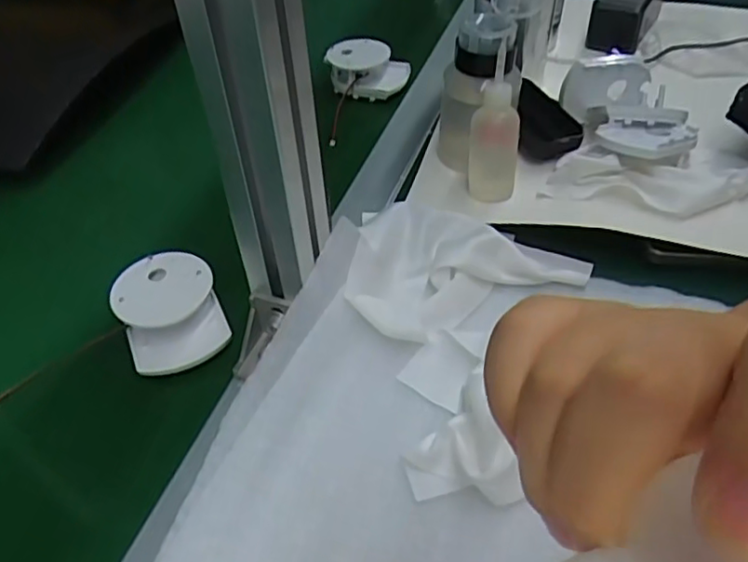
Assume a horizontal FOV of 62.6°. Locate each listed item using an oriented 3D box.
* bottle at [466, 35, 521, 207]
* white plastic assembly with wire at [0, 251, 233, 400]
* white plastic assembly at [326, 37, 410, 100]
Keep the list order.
[{"bbox_3d":[0.094,-0.116,0.471,0.038,0.116,0.037,5,47,9],"label":"bottle"},{"bbox_3d":[-0.168,0.030,0.395,0.136,0.030,0.081,-17,48,-12],"label":"white plastic assembly with wire"},{"bbox_3d":[-0.005,-0.220,0.640,0.083,0.035,0.056,28,54,27],"label":"white plastic assembly"}]

